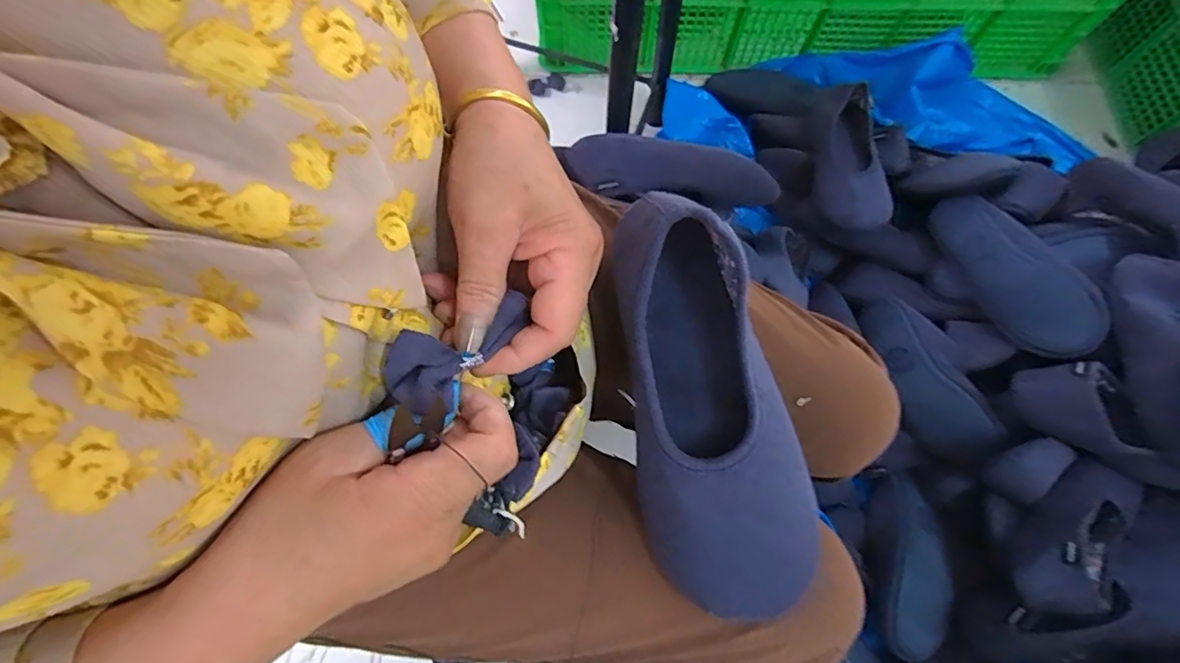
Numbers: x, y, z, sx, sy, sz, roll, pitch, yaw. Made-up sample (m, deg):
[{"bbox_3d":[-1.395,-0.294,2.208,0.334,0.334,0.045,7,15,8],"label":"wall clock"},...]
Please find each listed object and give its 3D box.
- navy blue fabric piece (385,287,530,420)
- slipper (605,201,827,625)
[{"bbox_3d":[-0.057,0.007,0.234,0.068,0.012,0.035,-38,76,-20],"label":"navy blue fabric piece"},{"bbox_3d":[0.071,0.037,0.303,0.096,0.079,0.226,-6,72,-2],"label":"slipper"}]

